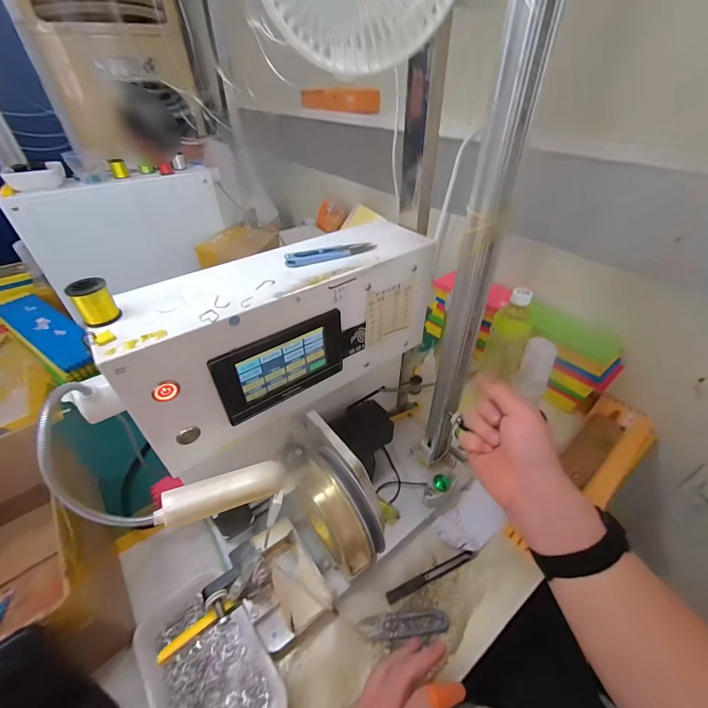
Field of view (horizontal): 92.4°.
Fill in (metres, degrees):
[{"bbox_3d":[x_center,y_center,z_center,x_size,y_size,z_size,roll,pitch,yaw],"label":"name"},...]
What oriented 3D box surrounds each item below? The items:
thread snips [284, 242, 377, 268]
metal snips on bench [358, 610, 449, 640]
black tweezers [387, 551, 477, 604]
[{"bbox_3d":[-0.023,-0.108,0.357,0.100,0.010,0.018,-17,43,-19],"label":"thread snips"},{"bbox_3d":[0.058,0.306,0.384,0.098,0.014,0.023,-3,40,-2],"label":"metal snips on bench"},{"bbox_3d":[0.097,0.276,0.425,0.123,0.011,0.013,-16,43,-17],"label":"black tweezers"}]

